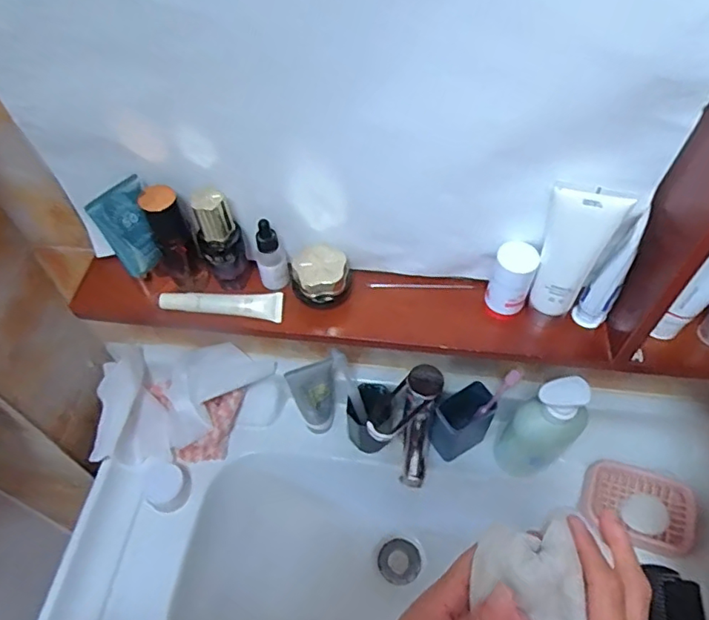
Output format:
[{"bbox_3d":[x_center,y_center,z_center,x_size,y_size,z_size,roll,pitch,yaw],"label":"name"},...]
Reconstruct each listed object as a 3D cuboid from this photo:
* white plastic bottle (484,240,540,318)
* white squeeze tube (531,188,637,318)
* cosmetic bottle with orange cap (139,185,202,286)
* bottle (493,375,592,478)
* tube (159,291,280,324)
[{"bbox_3d":[0.144,-0.027,0.509,0.037,0.073,0.028,22,58,16],"label":"white plastic bottle"},{"bbox_3d":[0.184,-0.047,0.468,0.054,0.129,0.030,18,57,14],"label":"white squeeze tube"},{"bbox_3d":[-0.170,-0.069,0.521,0.036,0.108,0.030,-23,57,-14],"label":"cosmetic bottle with orange cap"},{"bbox_3d":[0.223,0.143,0.665,0.077,0.209,0.065,37,63,25],"label":"bottle"},{"bbox_3d":[-0.129,-0.005,0.542,0.116,0.021,0.022,0,55,2],"label":"tube"}]

